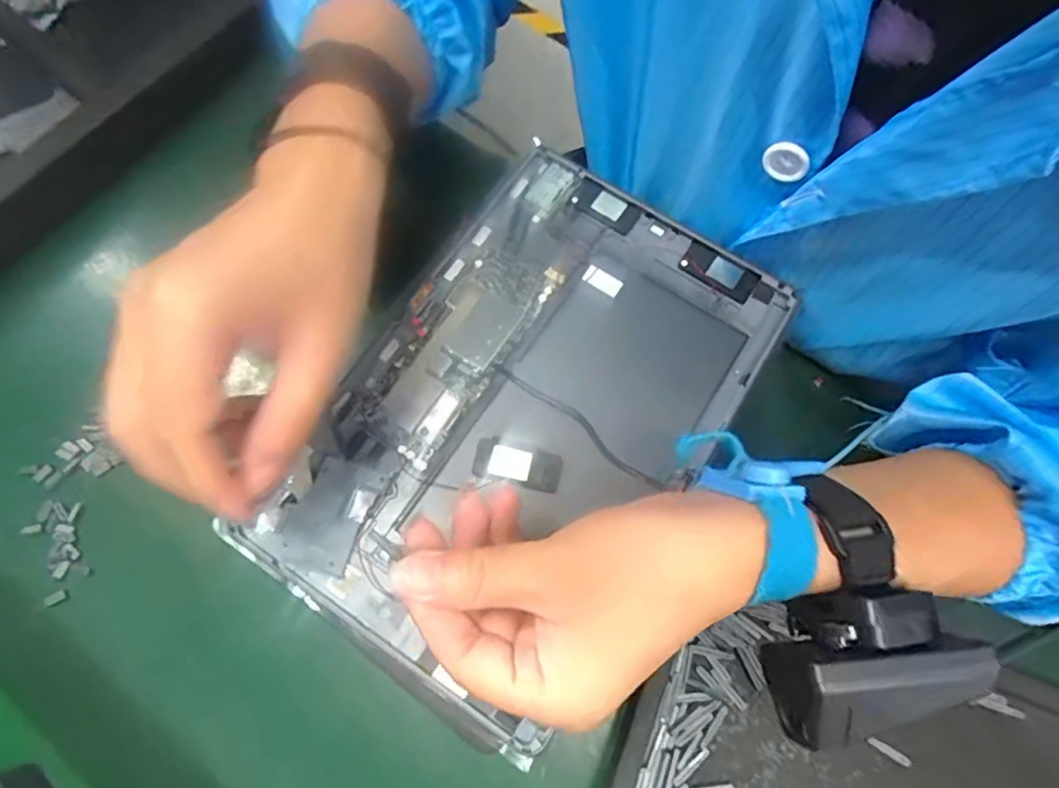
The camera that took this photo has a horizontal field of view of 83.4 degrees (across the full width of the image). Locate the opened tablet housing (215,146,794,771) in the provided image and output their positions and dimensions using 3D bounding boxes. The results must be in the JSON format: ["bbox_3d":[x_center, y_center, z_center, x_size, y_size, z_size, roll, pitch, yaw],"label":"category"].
[{"bbox_3d":[-0.003,0.005,0.288,0.166,0.022,0.257,33,77,10],"label":"opened tablet housing"}]

